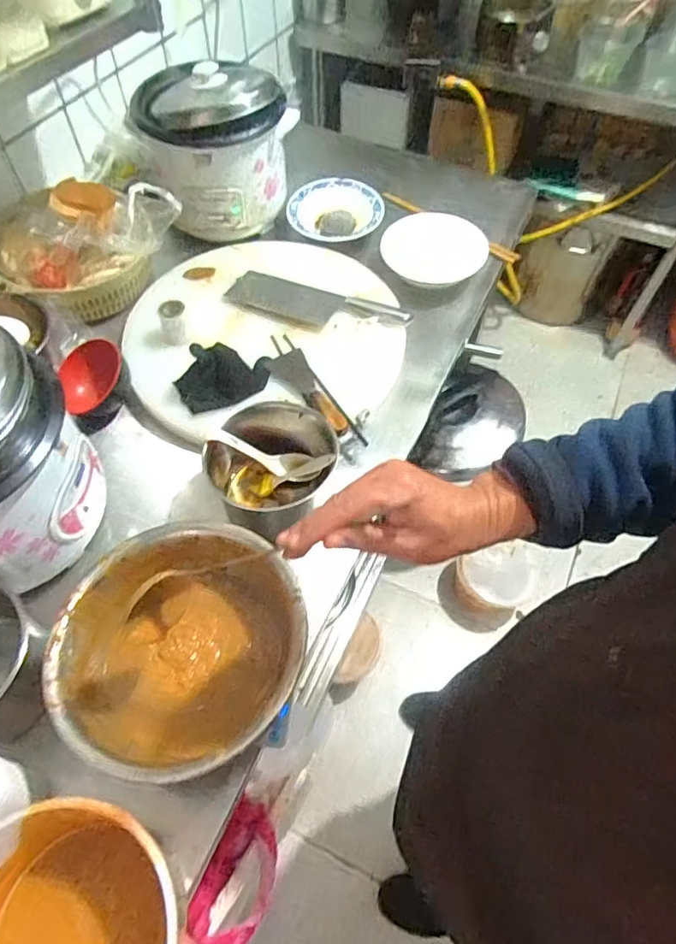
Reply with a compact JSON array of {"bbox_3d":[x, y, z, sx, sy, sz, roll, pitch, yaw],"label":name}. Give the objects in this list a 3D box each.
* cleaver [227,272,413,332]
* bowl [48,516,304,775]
[{"bbox_3d":[-0.032,-0.257,0.868,0.278,0.019,0.086,17,59,10],"label":"cleaver"},{"bbox_3d":[-0.149,0.170,0.548,0.223,0.101,0.223,0,58,0],"label":"bowl"}]

